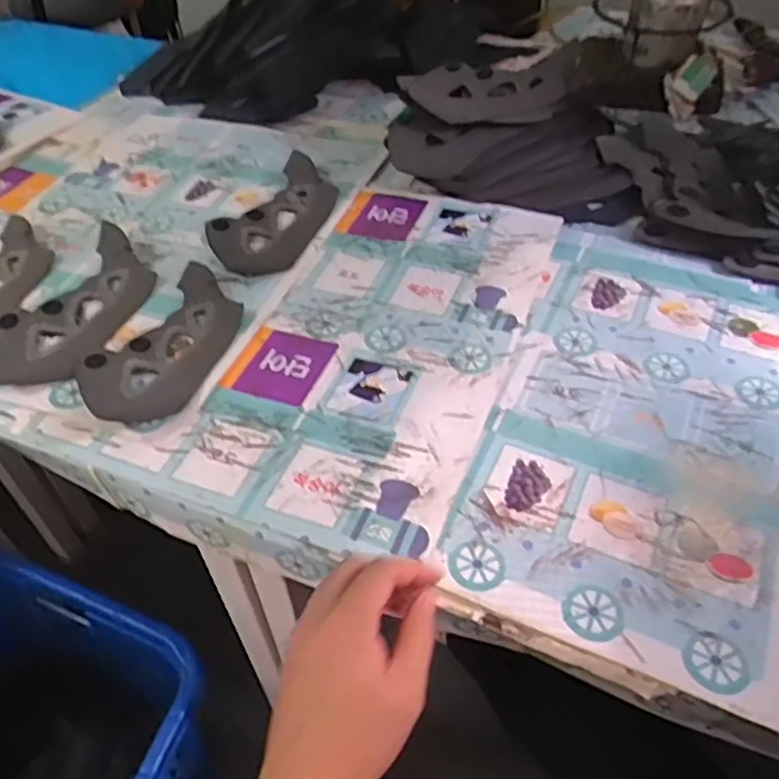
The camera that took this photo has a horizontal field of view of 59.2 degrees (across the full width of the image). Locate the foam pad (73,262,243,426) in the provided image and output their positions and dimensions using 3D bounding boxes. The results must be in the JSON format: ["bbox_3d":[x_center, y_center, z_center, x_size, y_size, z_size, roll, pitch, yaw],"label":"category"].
[{"bbox_3d":[-0.209,-0.049,0.659,0.109,0.014,0.210,16,48,16],"label":"foam pad"}]

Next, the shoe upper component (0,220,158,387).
[{"bbox_3d":[-0.321,-0.088,0.693,0.117,0.028,0.214,12,47,12],"label":"shoe upper component"}]

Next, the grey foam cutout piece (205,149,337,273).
[{"bbox_3d":[-0.129,-0.208,0.800,0.115,0.020,0.211,20,50,19],"label":"grey foam cutout piece"}]

